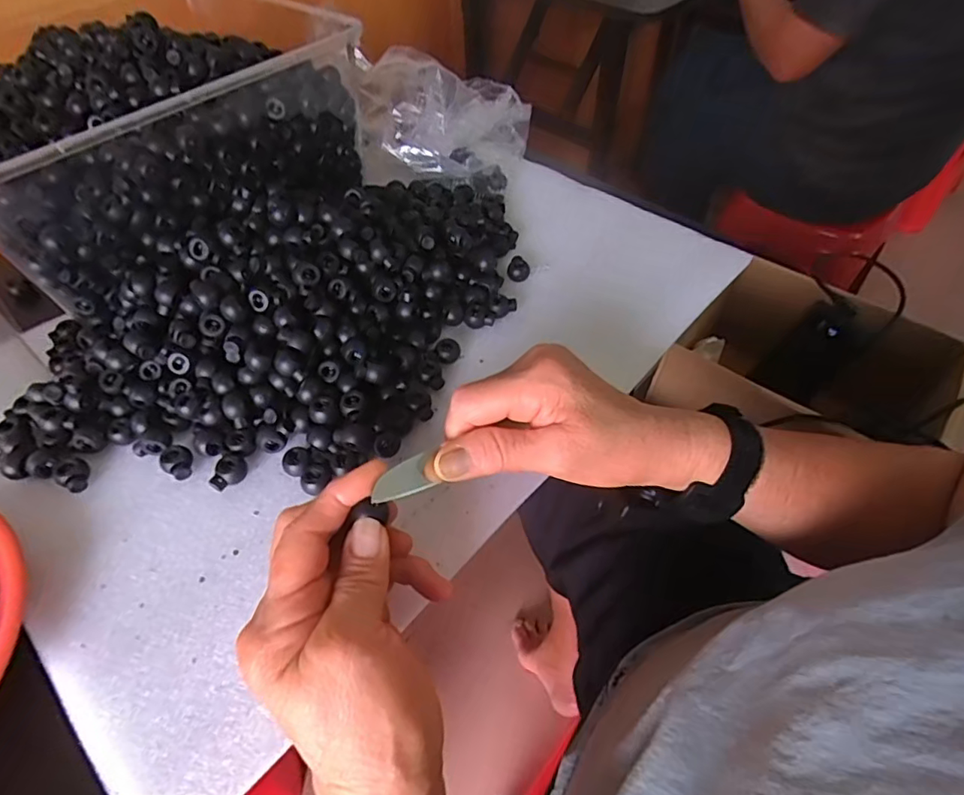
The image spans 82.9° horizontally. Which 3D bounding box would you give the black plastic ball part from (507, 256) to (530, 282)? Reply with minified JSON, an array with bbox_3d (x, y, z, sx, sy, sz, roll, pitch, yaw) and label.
[{"bbox_3d":[0.029,-0.104,0.437,0.017,0.014,0.019,-1,52,1],"label":"black plastic ball part"}]

